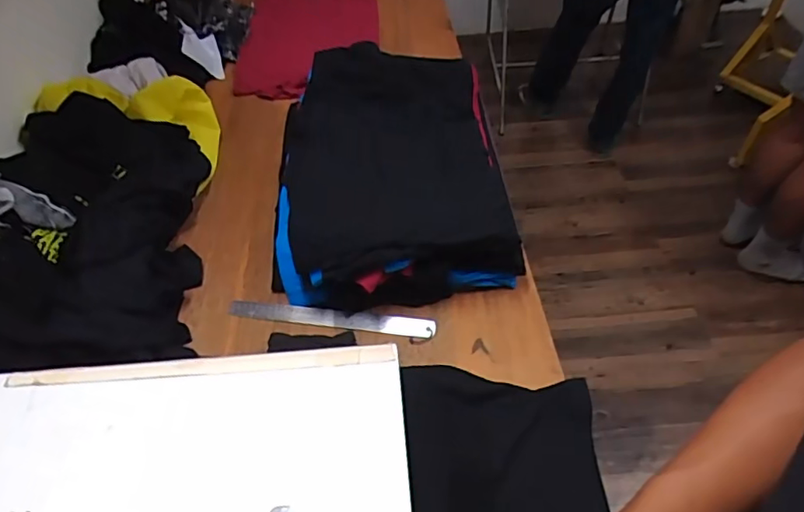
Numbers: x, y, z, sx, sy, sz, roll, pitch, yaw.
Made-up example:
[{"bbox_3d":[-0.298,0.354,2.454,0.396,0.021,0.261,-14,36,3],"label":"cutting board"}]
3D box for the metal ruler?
[{"bbox_3d":[-0.111,0.095,0.864,0.321,0.009,0.033,6,61,8],"label":"metal ruler"}]

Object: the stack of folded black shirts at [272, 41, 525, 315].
[{"bbox_3d":[-0.026,-0.153,0.953,0.375,0.166,0.479,-6,48,0],"label":"stack of folded black shirts"}]

